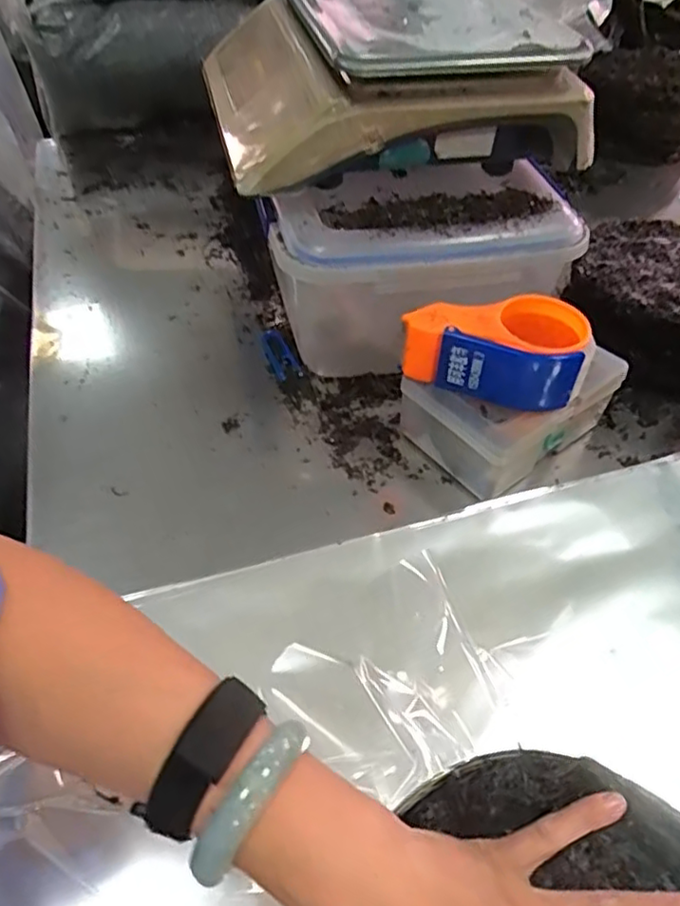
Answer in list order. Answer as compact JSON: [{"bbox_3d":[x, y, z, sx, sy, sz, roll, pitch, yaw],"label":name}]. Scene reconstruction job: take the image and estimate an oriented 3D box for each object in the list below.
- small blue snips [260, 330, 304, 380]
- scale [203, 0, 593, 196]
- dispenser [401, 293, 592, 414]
[{"bbox_3d":[-0.068,-0.109,0.696,0.027,0.004,0.083,-17,51,-17],"label":"small blue snips"},{"bbox_3d":[0.035,-0.400,0.662,0.333,0.118,0.332,-10,49,-11],"label":"scale"},{"bbox_3d":[0.136,-0.095,0.555,0.153,0.061,0.085,15,49,11],"label":"dispenser"}]

